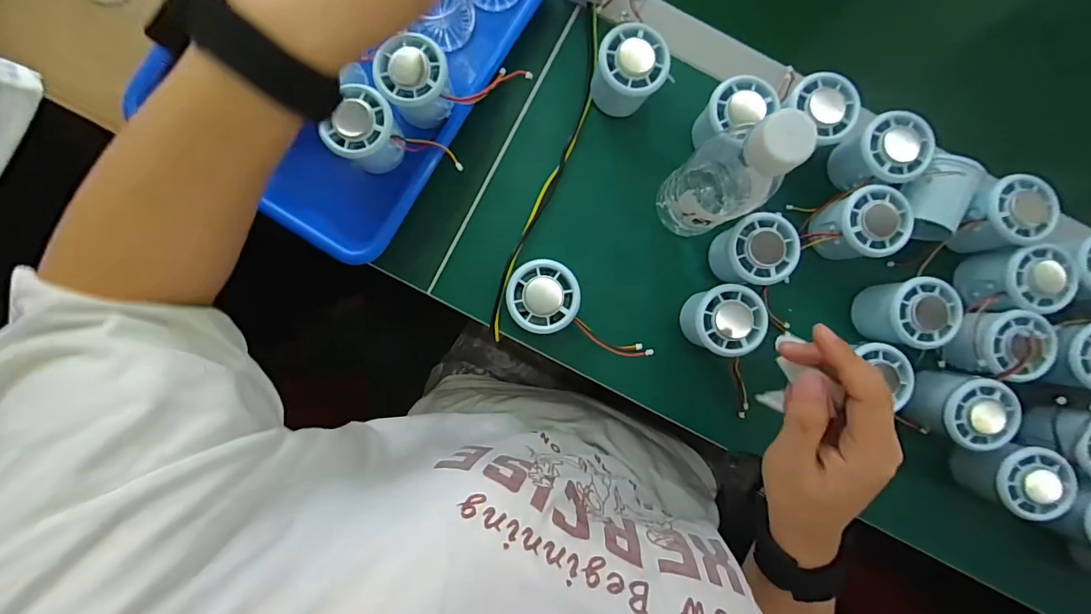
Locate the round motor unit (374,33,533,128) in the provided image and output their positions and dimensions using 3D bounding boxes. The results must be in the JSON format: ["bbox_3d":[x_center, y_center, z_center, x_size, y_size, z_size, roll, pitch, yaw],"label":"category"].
[{"bbox_3d":[-0.105,-0.182,0.389,0.055,0.058,0.055,0,89,-2],"label":"round motor unit"}]

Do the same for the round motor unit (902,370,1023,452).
[{"bbox_3d":[0.342,0.084,0.385,0.057,0.049,0.055,9,88,-2],"label":"round motor unit"}]

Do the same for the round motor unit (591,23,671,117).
[{"bbox_3d":[0.071,-0.198,0.394,0.054,0.057,0.053,0,89,-2],"label":"round motor unit"}]

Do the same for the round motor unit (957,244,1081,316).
[{"bbox_3d":[0.399,-0.022,0.399,0.060,0.053,0.053,2,88,-2],"label":"round motor unit"}]

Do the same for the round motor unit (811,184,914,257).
[{"bbox_3d":[0.267,-0.069,0.399,0.058,0.052,0.058,-6,89,-2],"label":"round motor unit"}]

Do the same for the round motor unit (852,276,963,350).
[{"bbox_3d":[0.306,0.005,0.397,0.051,0.054,0.055,0,89,-2],"label":"round motor unit"}]

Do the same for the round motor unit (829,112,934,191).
[{"bbox_3d":[0.284,-0.129,0.398,0.057,0.054,0.057,-20,89,-2],"label":"round motor unit"}]

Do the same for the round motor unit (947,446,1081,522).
[{"bbox_3d":[0.390,0.141,0.389,0.055,0.055,0.053,0,89,-2],"label":"round motor unit"}]

